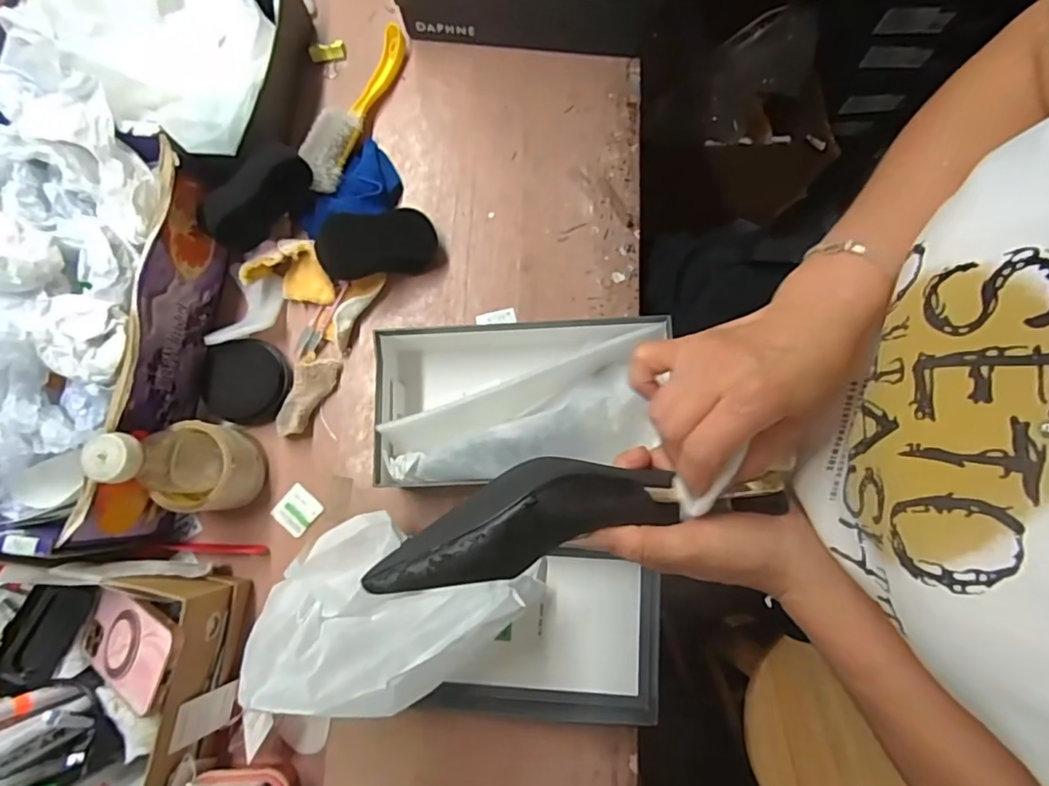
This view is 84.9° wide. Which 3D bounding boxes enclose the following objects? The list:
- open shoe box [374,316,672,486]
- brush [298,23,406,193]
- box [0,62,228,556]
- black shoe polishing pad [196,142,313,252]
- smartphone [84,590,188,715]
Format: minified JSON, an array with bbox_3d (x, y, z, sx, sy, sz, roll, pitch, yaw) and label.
[{"bbox_3d":[-0.004,0.007,0.597,0.291,0.092,0.162,-3,80,0],"label":"open shoe box"},{"bbox_3d":[-0.206,-0.345,0.690,0.051,0.049,0.237,19,81,4],"label":"brush"},{"bbox_3d":[-0.493,-0.081,0.530,0.286,0.206,0.417,4,80,2],"label":"box"},{"bbox_3d":[-0.291,-0.213,0.619,0.125,0.065,0.043,-43,82,-6],"label":"black shoe polishing pad"},{"bbox_3d":[-0.366,0.230,0.528,0.151,0.017,0.075,7,78,34],"label":"smartphone"}]

